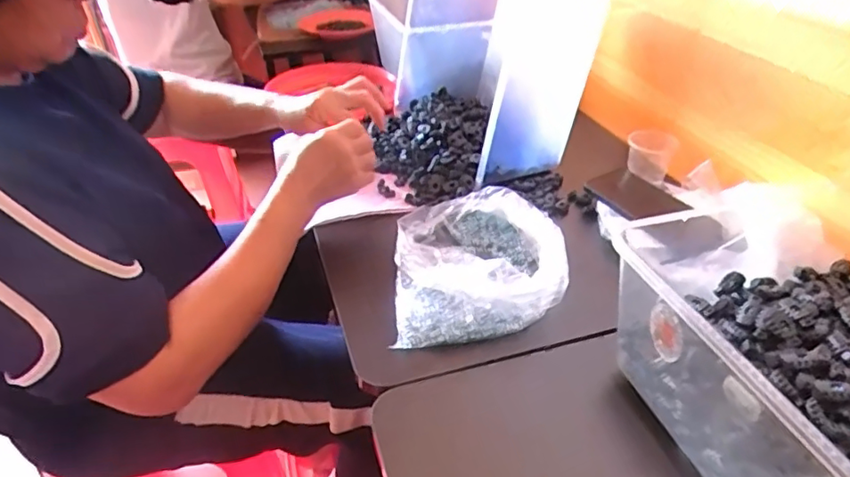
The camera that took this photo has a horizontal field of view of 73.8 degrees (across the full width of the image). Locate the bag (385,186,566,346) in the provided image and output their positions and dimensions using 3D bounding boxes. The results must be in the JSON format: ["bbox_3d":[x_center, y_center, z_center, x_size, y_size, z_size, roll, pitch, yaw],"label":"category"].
[{"bbox_3d":[0.058,0.026,0.612,0.178,0.062,0.210,-1,36,0],"label":"bag"}]

